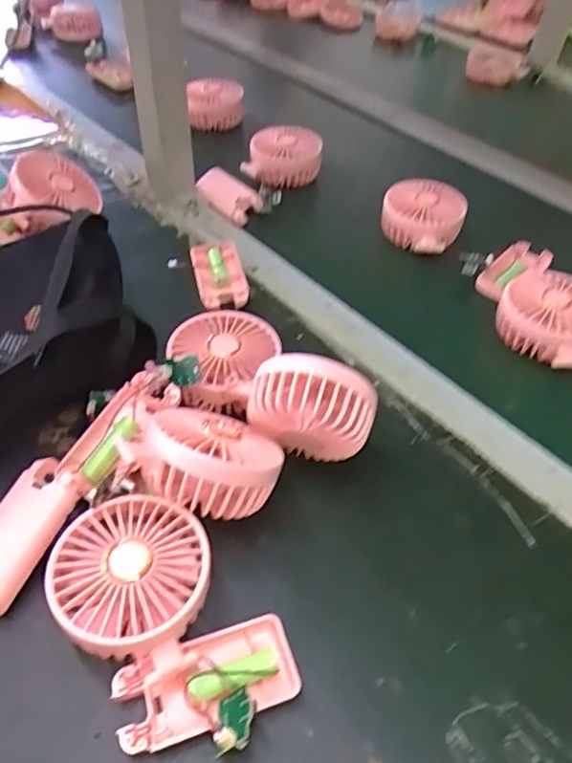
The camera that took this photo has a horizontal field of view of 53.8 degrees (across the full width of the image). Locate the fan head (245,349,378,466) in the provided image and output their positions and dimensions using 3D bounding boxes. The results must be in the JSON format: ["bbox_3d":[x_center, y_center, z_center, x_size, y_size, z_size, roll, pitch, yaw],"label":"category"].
[{"bbox_3d":[0.017,0.021,0.382,0.083,0.079,0.034,10,48,6],"label":"fan head"}]

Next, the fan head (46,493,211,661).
[{"bbox_3d":[-0.088,0.114,0.329,0.084,0.042,0.086,2,48,-2],"label":"fan head"}]

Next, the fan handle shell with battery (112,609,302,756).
[{"bbox_3d":[-0.040,0.167,0.301,0.095,0.035,0.058,-15,50,-16],"label":"fan handle shell with battery"}]

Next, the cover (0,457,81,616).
[{"bbox_3d":[-0.164,0.093,0.347,0.043,0.015,0.092,19,64,17],"label":"cover"}]

